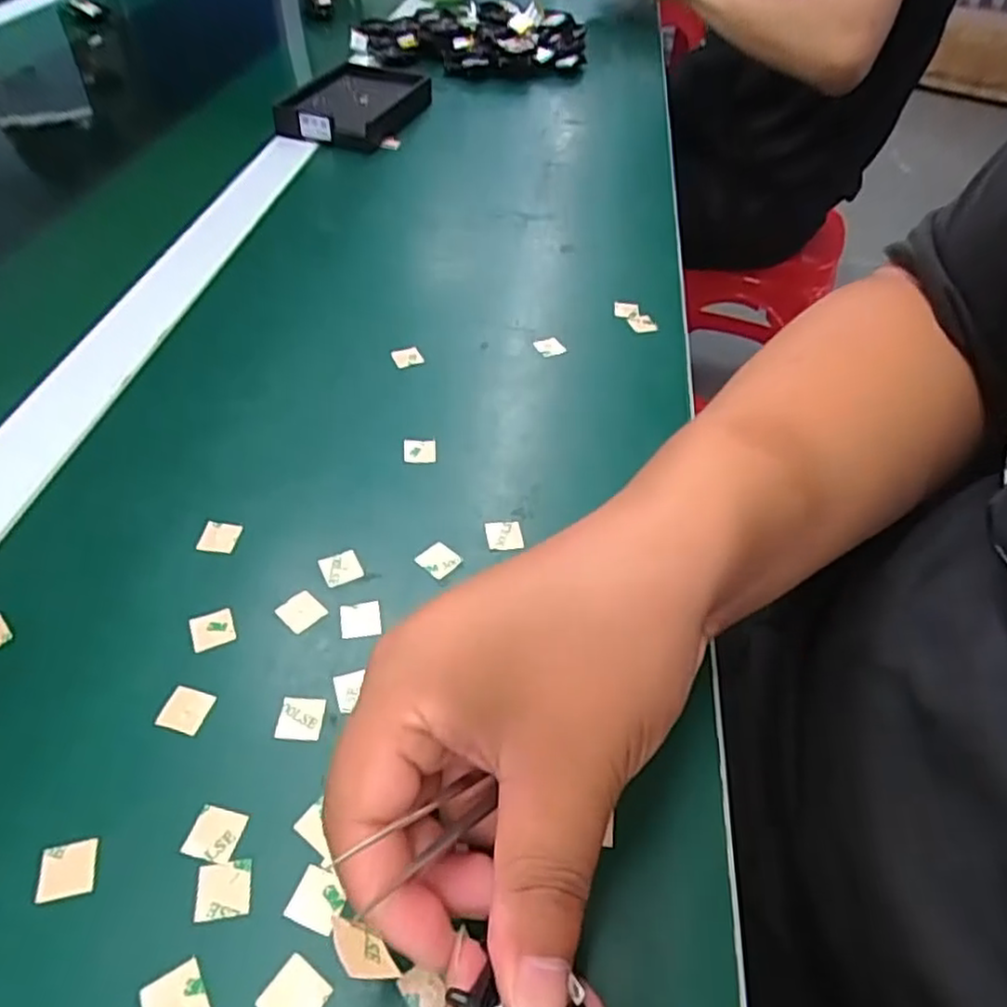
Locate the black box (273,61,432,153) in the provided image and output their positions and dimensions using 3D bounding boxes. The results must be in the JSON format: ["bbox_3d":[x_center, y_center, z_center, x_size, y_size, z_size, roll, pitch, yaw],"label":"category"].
[{"bbox_3d":[-0.128,-0.359,0.629,0.101,0.028,0.159,16,48,9],"label":"black box"}]

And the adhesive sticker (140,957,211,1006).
[{"bbox_3d":[-0.090,0.136,0.191,0.015,0.004,0.016,-24,53,-24],"label":"adhesive sticker"}]

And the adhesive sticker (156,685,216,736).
[{"bbox_3d":[-0.113,0.073,0.249,0.016,0.004,0.015,15,50,8],"label":"adhesive sticker"}]

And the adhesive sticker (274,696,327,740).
[{"bbox_3d":[-0.072,0.076,0.248,0.015,0.004,0.015,5,47,0],"label":"adhesive sticker"}]

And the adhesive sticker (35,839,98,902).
[{"bbox_3d":[-0.132,0.111,0.212,0.015,0.004,0.015,-6,48,-15],"label":"adhesive sticker"}]

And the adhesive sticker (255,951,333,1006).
[{"bbox_3d":[-0.058,0.136,0.194,0.015,0.004,0.015,31,52,22],"label":"adhesive sticker"}]

